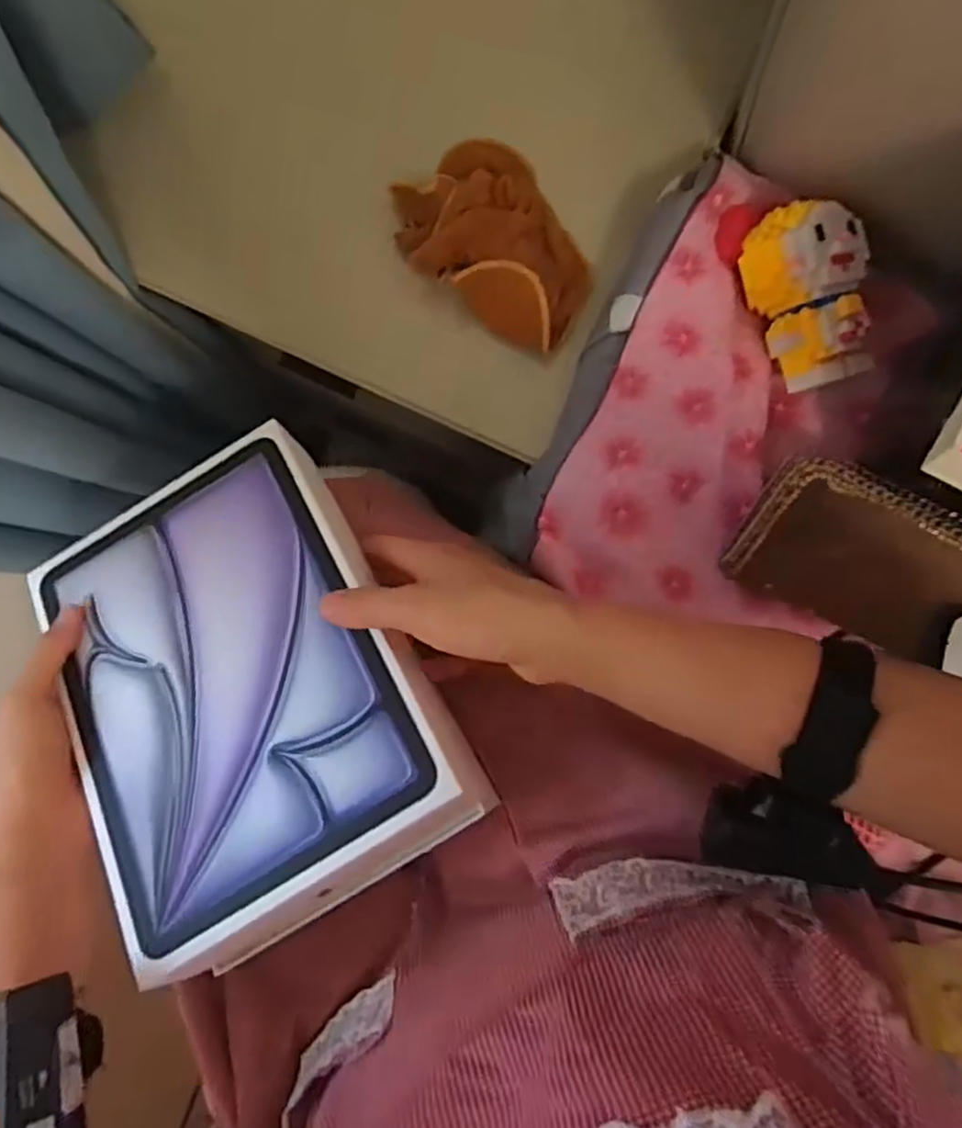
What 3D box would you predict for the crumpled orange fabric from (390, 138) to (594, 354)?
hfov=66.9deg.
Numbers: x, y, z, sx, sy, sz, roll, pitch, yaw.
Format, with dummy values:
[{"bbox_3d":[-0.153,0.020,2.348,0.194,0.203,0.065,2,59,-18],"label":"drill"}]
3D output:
[{"bbox_3d":[0.014,-0.237,0.520,0.156,0.046,0.113,36,90,5],"label":"crumpled orange fabric"}]

